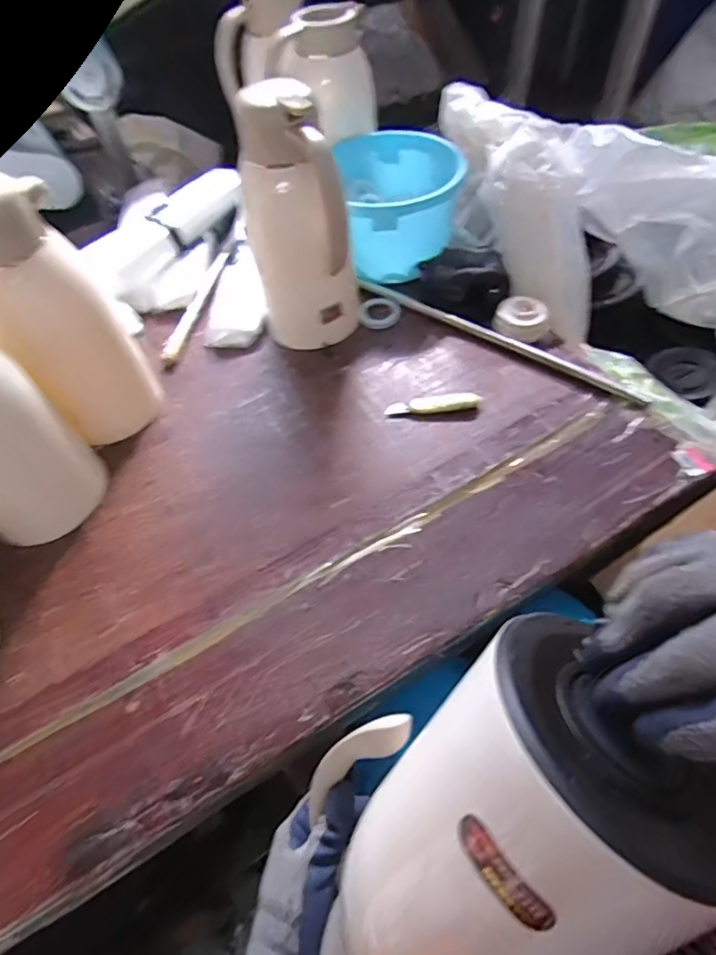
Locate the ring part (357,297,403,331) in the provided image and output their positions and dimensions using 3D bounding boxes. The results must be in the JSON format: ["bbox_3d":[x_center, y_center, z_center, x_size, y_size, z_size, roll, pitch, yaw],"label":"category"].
[{"bbox_3d":[0.031,-0.236,0.759,0.059,0.011,0.056,-1,56,1],"label":"ring part"}]

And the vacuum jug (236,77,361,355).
[{"bbox_3d":[-0.067,-0.291,0.632,0.130,0.270,0.114,-6,56,1],"label":"vacuum jug"}]

